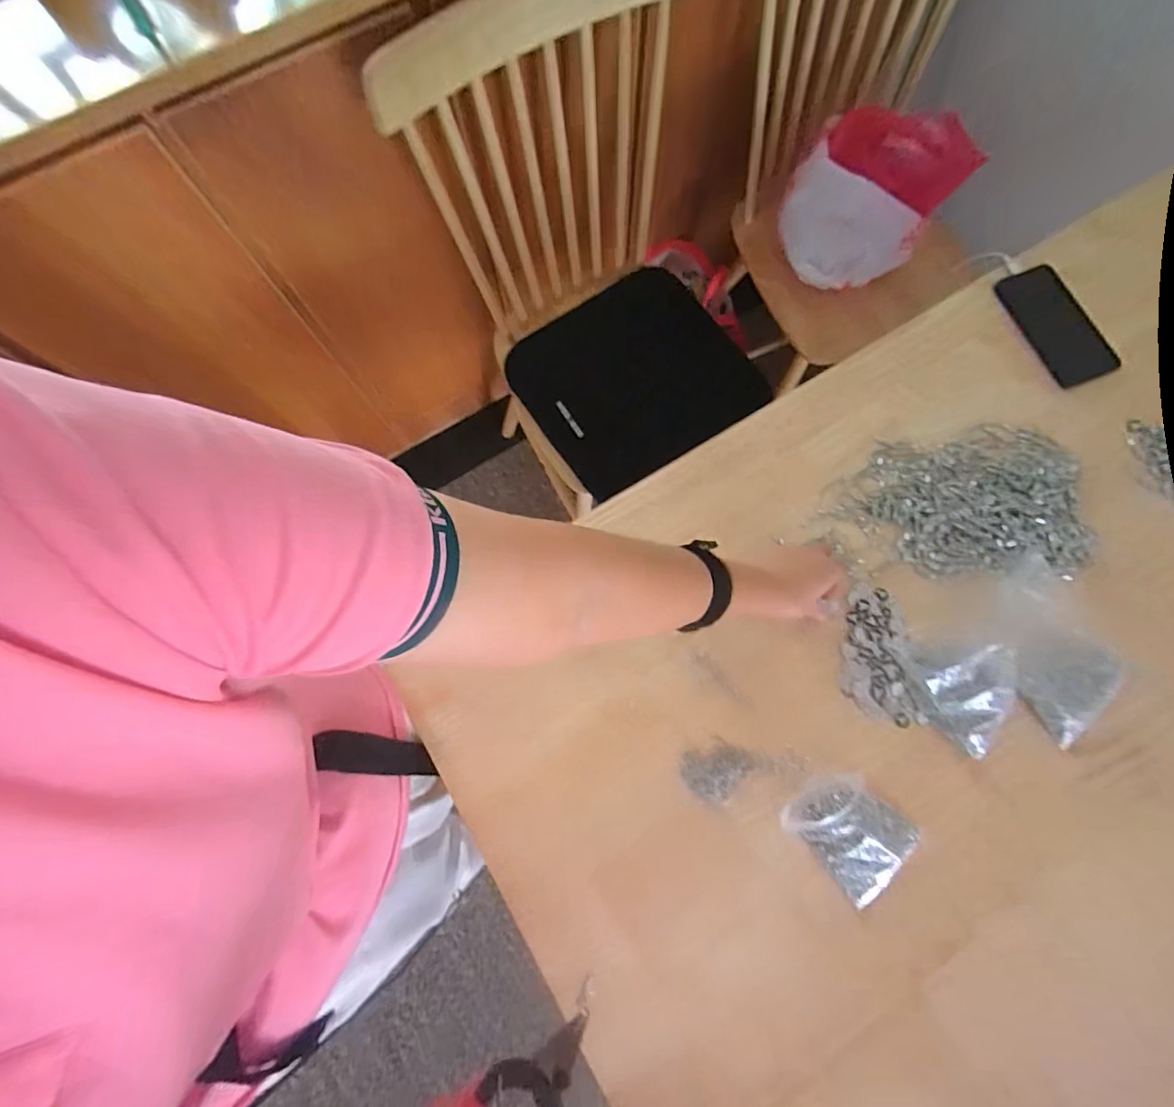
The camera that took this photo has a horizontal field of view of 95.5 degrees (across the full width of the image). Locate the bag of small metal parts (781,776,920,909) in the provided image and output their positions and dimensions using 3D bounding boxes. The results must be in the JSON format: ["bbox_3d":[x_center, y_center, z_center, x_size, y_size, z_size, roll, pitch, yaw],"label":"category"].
[{"bbox_3d":[0.241,0.250,0.480,0.084,0.033,0.103,-43,80,-10],"label":"bag of small metal parts"}]

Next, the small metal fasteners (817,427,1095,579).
[{"bbox_3d":[0.389,-0.056,0.564,0.258,0.026,0.157,0,76,0],"label":"small metal fasteners"}]

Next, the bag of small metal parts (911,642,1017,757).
[{"bbox_3d":[0.353,0.133,0.489,0.063,0.087,0.105,-41,80,-9],"label":"bag of small metal parts"}]

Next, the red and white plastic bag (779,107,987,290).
[{"bbox_3d":[0.443,-0.560,0.861,0.233,0.180,0.175,32,79,9],"label":"red and white plastic bag"}]

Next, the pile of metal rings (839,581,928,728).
[{"bbox_3d":[0.285,0.102,0.529,0.069,0.013,0.135,-8,76,-2],"label":"pile of metal rings"}]

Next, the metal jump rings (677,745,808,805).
[{"bbox_3d":[0.148,0.208,0.508,0.112,0.008,0.048,-8,76,-2],"label":"metal jump rings"}]

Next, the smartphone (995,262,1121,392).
[{"bbox_3d":[0.534,-0.260,0.609,0.062,0.015,0.146,-23,77,-5],"label":"smartphone"}]

